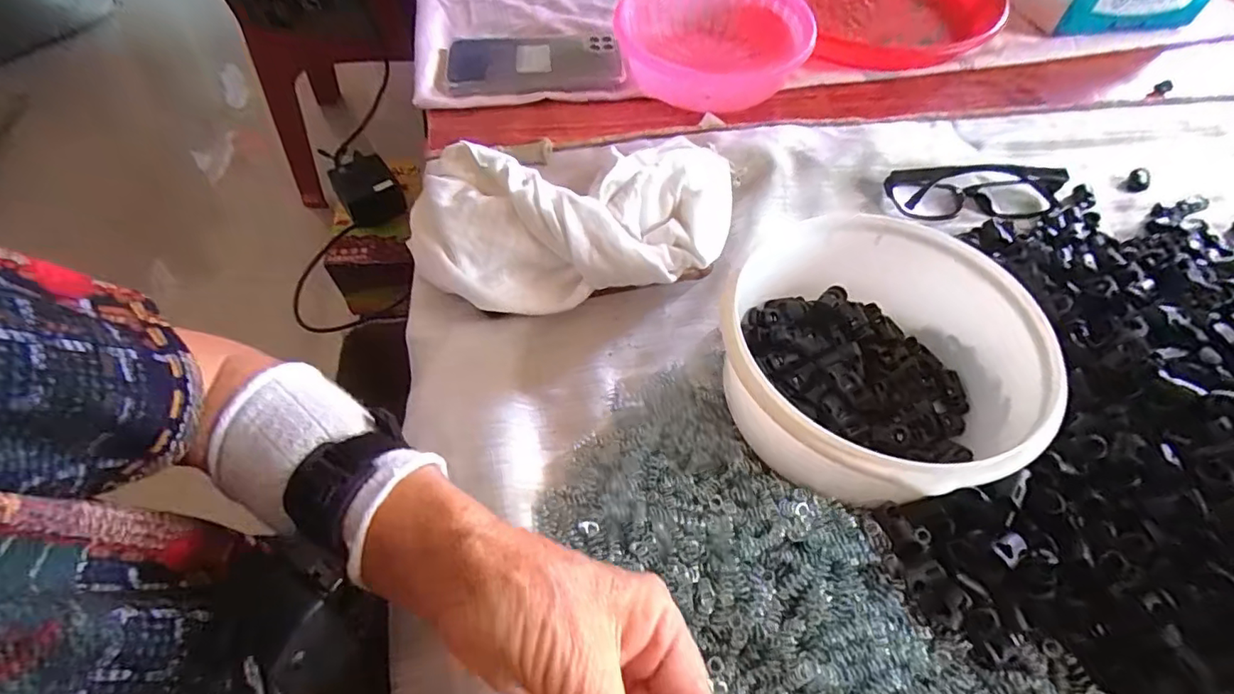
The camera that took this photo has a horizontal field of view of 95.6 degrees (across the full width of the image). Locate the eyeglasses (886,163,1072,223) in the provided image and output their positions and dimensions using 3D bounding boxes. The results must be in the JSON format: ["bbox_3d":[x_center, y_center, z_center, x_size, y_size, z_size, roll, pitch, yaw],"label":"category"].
[{"bbox_3d":[0.275,-0.120,0.427,0.129,0.028,0.041,-3,58,-3],"label":"eyeglasses"}]

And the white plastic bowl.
[{"bbox_3d":[0.139,0.011,0.312,0.150,0.085,0.161,1,58,-1],"label":"white plastic bowl"}]

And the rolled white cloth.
[{"bbox_3d":[-0.031,-0.079,0.377,0.210,0.065,0.106,3,58,0],"label":"rolled white cloth"}]

